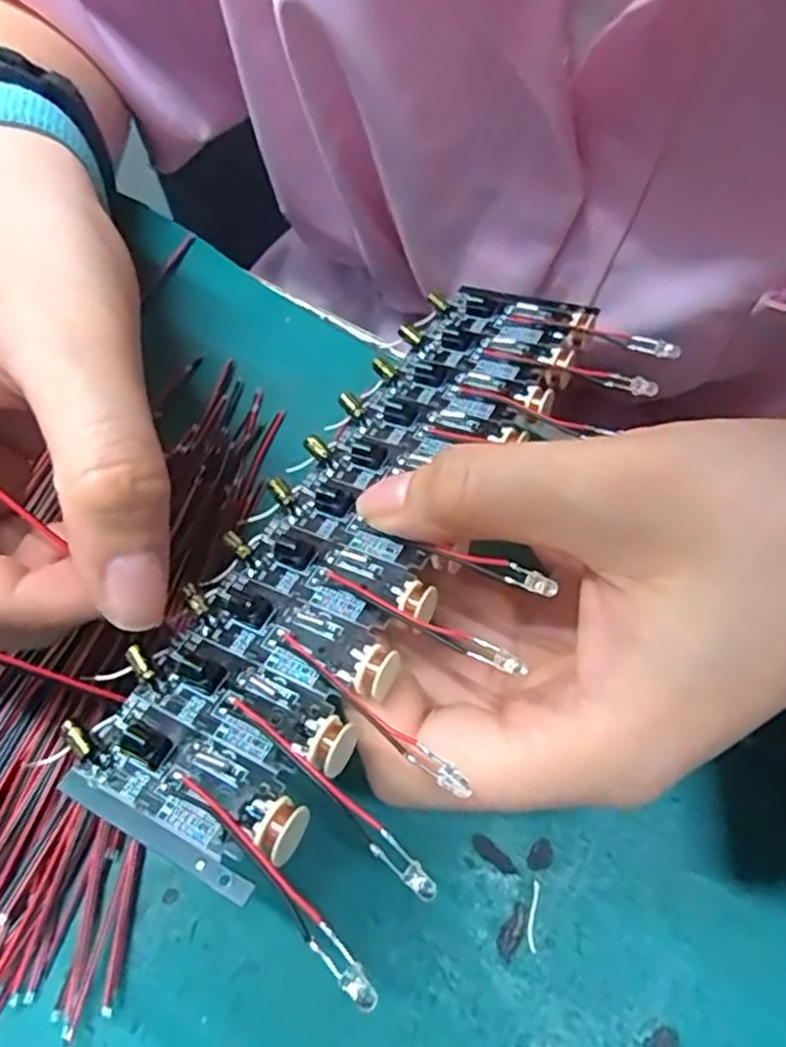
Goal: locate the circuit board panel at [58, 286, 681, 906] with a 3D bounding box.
[{"bbox_3d":[-0.003,-0.006,0.158,0.046,0.013,0.160,25,57,13],"label":"circuit board panel"}]

